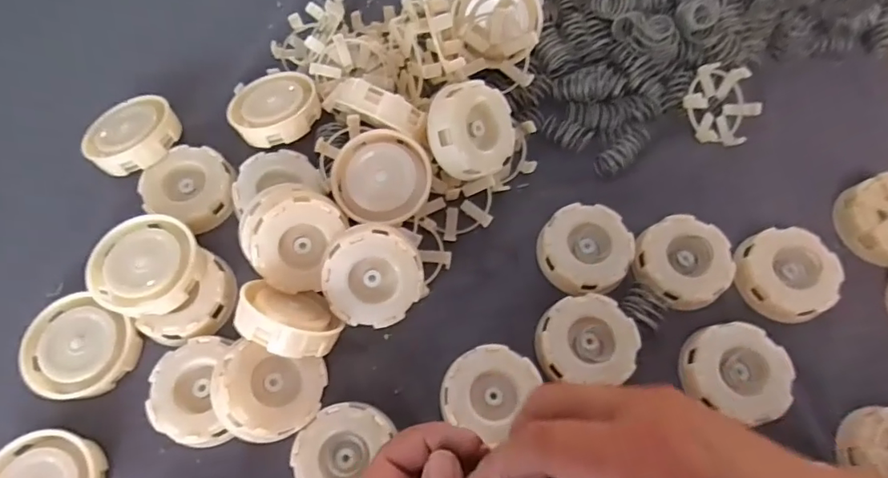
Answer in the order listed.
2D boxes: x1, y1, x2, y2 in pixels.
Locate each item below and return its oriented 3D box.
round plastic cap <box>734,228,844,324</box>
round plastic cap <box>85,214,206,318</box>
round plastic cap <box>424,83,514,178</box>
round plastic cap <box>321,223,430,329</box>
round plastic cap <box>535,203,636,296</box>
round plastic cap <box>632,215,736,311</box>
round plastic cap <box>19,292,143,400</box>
[{"bbox_3d":[0.246,0.024,0.375,0.063,0.019,0.064,0,69,0],"label":"round plastic cap"},{"bbox_3d":[-0.195,0.017,0.343,0.062,0.029,0.065,0,69,0],"label":"round plastic cap"},{"bbox_3d":[0.020,-0.076,0.368,0.064,0.023,0.065,-4,93,-39],"label":"round plastic cap"},{"bbox_3d":[-0.046,0.024,0.345,0.063,0.020,0.064,-2,102,-9],"label":"round plastic cap"},{"bbox_3d":[0.103,0.008,0.380,0.064,0.016,0.064,0,69,0],"label":"round plastic cap"},{"bbox_3d":[0.172,0.017,0.376,0.063,0.032,0.064,0,69,0],"label":"round plastic cap"},{"bbox_3d":[-0.241,0.070,0.341,0.068,0.017,0.061,25,71,9],"label":"round plastic cap"}]

